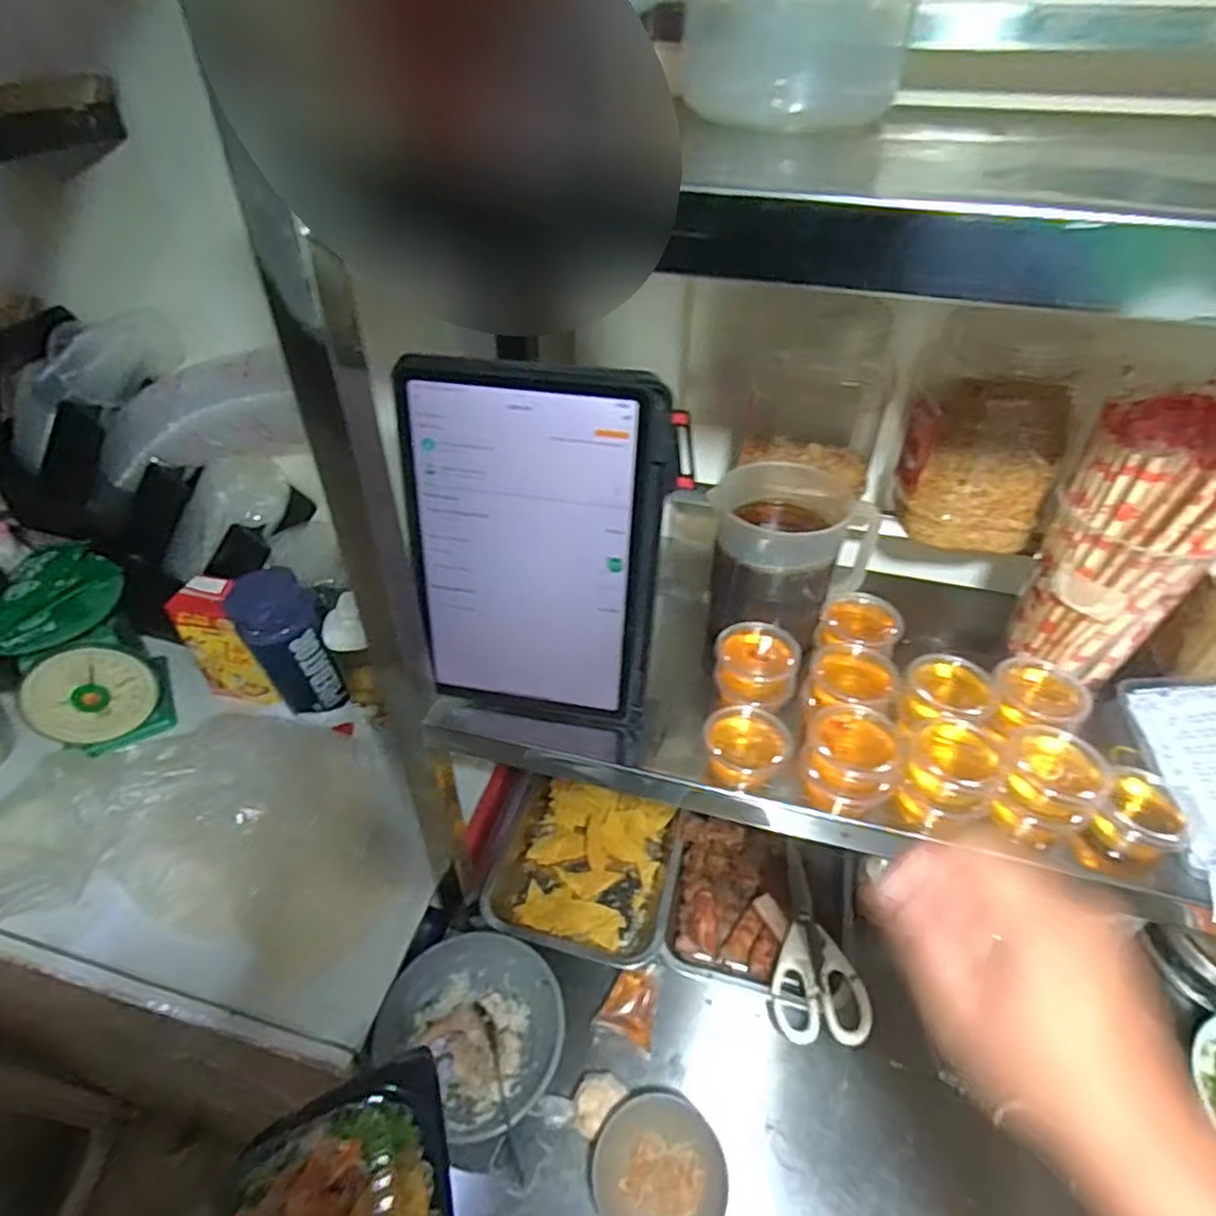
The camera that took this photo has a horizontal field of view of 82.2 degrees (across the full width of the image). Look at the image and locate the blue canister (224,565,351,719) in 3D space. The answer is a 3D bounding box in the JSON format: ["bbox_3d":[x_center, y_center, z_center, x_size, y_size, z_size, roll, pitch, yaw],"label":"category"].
[{"bbox_3d":[-0.394,0.051,0.867,0.088,0.191,0.084,-28,48,-27],"label":"blue canister"}]

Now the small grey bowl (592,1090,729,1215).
[{"bbox_3d":[0.046,0.507,0.623,0.112,0.054,0.110,-1,42,1],"label":"small grey bowl"}]

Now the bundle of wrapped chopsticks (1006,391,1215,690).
[{"bbox_3d":[0.394,-0.049,0.521,0.097,0.209,0.111,-33,50,-30],"label":"bundle of wrapped chopsticks"}]

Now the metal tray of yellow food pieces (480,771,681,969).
[{"bbox_3d":[-0.027,0.308,0.842,0.208,0.038,0.210,8,43,11],"label":"metal tray of yellow food pieces"}]

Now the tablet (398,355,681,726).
[{"bbox_3d":[-0.052,-0.036,0.492,0.175,0.258,0.016,7,31,7],"label":"tablet"}]

